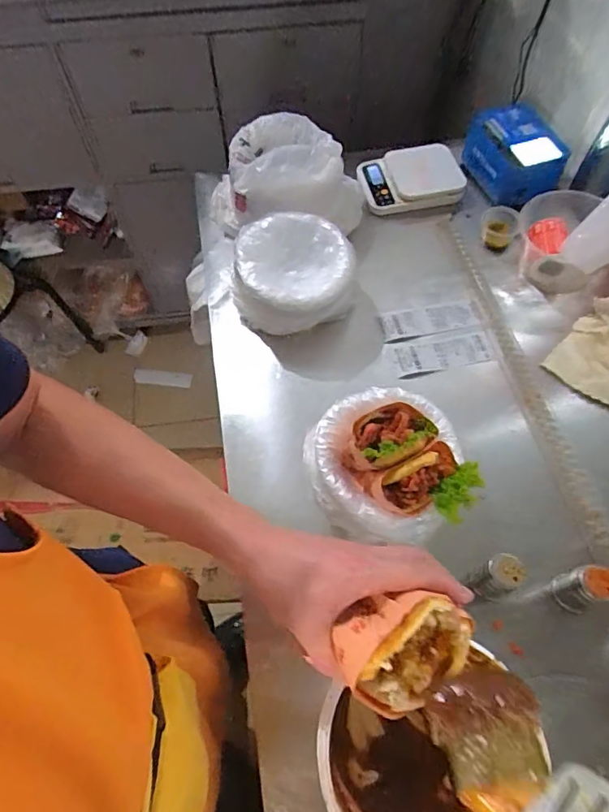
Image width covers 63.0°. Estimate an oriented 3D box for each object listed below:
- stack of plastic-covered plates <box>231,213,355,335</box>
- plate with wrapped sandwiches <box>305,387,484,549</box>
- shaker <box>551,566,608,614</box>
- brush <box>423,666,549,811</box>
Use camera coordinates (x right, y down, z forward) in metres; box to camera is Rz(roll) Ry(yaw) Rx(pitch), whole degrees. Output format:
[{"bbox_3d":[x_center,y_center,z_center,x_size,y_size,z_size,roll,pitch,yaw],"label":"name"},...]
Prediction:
[{"bbox_3d":[-0.015,-0.205,0.795,0.182,0.108,0.176,4,62,3],"label":"stack of plastic-covered plates"},{"bbox_3d":[0.101,0.074,0.620,0.177,0.132,0.190,0,62,1],"label":"plate with wrapped sandwiches"},{"bbox_3d":[0.322,0.215,0.577,0.039,0.083,0.042,0,62,1],"label":"shaker"},{"bbox_3d":[0.101,0.209,0.230,0.054,0.021,0.181,1,30,1],"label":"brush"}]

